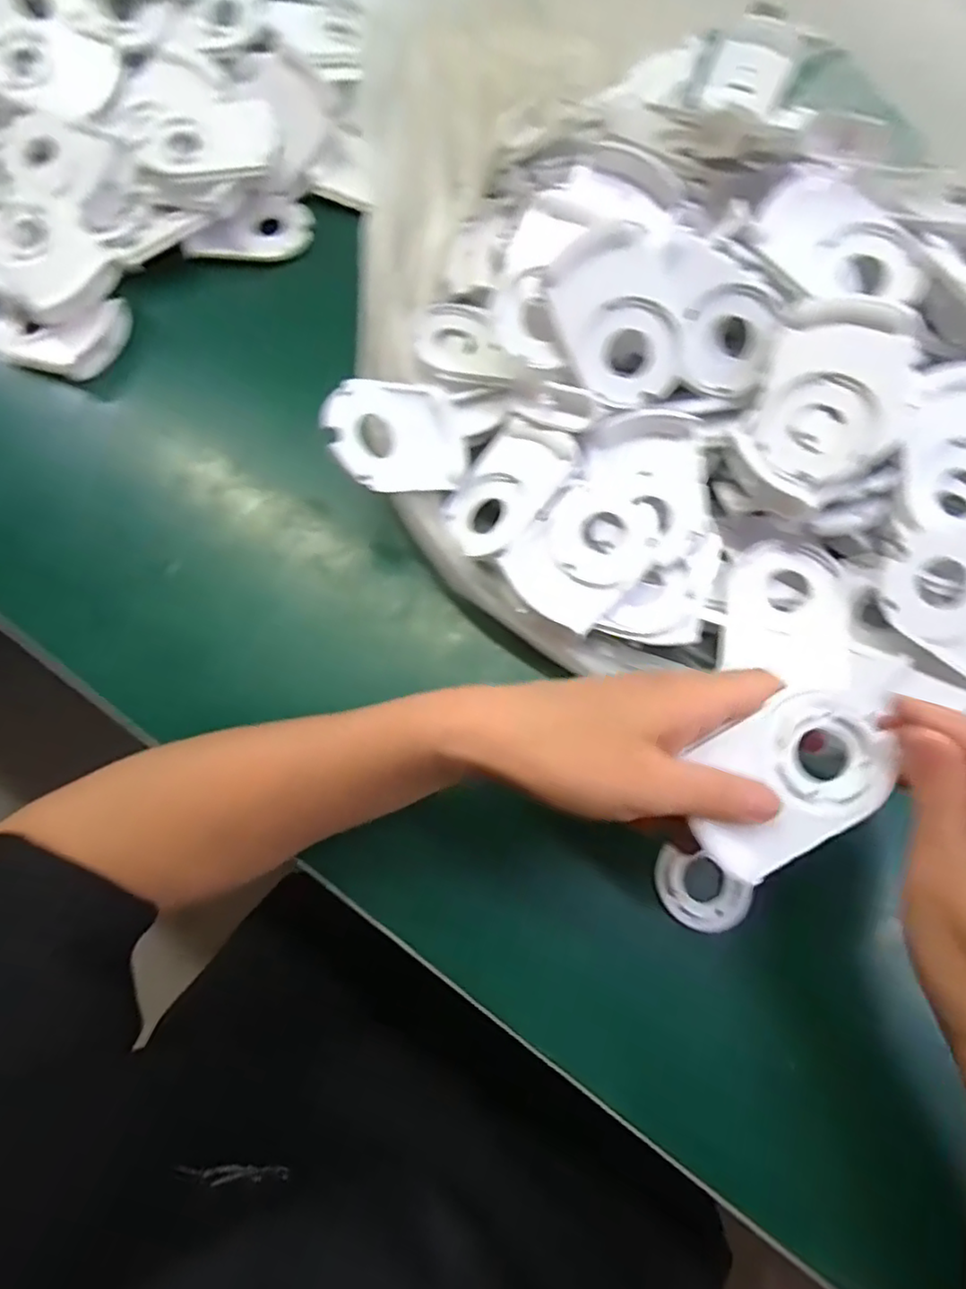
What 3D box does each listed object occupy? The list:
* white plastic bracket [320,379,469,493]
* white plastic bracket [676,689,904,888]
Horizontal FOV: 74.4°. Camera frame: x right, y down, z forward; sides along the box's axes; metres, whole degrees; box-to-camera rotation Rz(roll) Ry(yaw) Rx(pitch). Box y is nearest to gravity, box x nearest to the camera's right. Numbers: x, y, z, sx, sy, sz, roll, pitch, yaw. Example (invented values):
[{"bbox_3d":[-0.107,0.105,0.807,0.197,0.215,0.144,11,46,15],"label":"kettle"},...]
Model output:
[{"bbox_3d":[-0.044,-0.111,0.338,0.085,0.005,0.058,-16,93,-43],"label":"white plastic bracket"},{"bbox_3d":[0.120,0.053,0.252,0.080,0.015,0.055,-28,74,-10],"label":"white plastic bracket"}]

